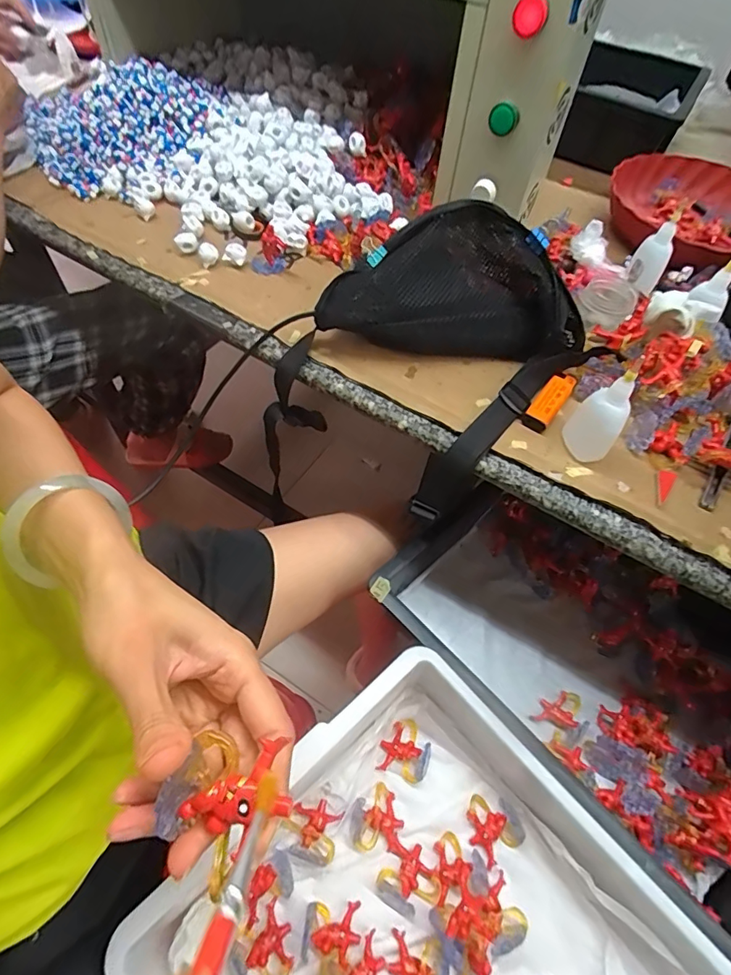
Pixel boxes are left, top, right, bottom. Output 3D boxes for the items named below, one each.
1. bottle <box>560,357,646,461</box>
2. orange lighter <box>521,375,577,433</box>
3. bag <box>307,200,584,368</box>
[{"bbox_3d":[0.202,-0.067,0.404,0.042,0.099,0.034,35,61,18],"label":"bottle"},{"bbox_3d":[0.175,-0.083,0.460,0.024,0.013,0.078,32,60,16],"label":"orange lighter"},{"bbox_3d":[0.087,-0.184,0.458,0.251,0.104,0.087,11,56,3],"label":"bag"}]

